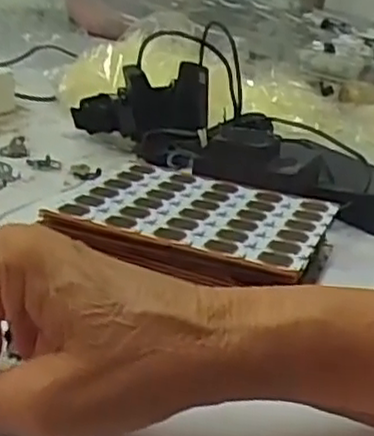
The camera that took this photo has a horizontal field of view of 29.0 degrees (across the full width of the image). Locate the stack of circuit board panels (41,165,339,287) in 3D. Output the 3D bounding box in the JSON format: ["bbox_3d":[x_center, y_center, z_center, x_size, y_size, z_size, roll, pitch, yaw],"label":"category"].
[{"bbox_3d":[0.006,0.011,0.441,0.151,0.037,0.123,13,24,16],"label":"stack of circuit board panels"}]

